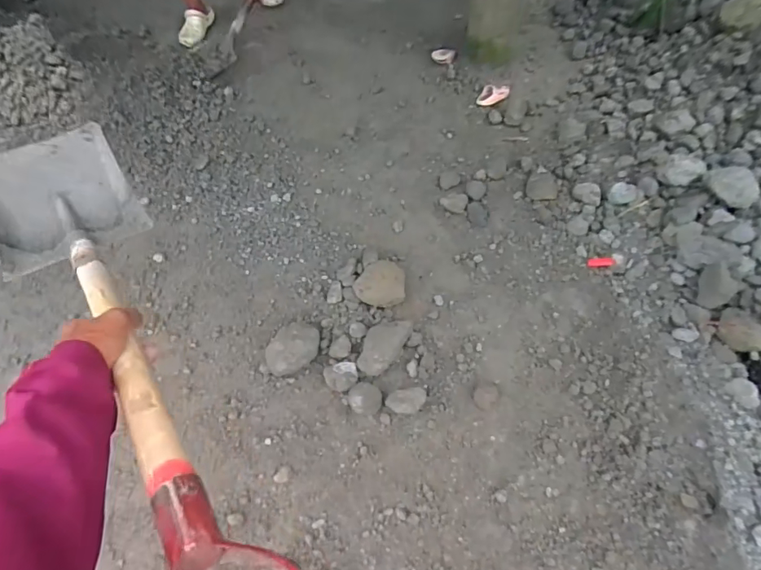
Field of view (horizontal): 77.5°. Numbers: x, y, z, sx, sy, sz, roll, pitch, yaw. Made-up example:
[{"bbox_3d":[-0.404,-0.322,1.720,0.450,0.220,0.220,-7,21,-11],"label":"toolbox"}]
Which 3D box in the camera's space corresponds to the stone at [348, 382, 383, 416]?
[{"bbox_3d":[-0.041,0.310,1.294,0.088,0.045,0.086,0,57,0],"label":"stone"}]

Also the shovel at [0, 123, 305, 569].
[{"bbox_3d":[-0.356,-0.001,0.585,0.220,0.135,1.033,-36,42,-18],"label":"shovel"}]

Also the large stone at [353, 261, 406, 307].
[{"bbox_3d":[-0.004,-0.005,1.455,0.157,0.076,0.125,-1,57,-2],"label":"large stone"}]

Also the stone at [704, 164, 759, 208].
[{"bbox_3d":[0.994,-0.285,1.331,0.136,0.088,0.080,38,64,21],"label":"stone"}]

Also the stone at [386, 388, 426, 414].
[{"bbox_3d":[0.072,0.313,1.276,0.113,0.070,0.071,-11,58,-7],"label":"stone"}]

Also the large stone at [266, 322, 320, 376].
[{"bbox_3d":[-0.246,0.177,1.354,0.138,0.089,0.177,15,58,9],"label":"large stone"}]

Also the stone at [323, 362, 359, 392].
[{"bbox_3d":[-0.108,0.251,1.313,0.088,0.051,0.086,0,57,0],"label":"stone"}]

